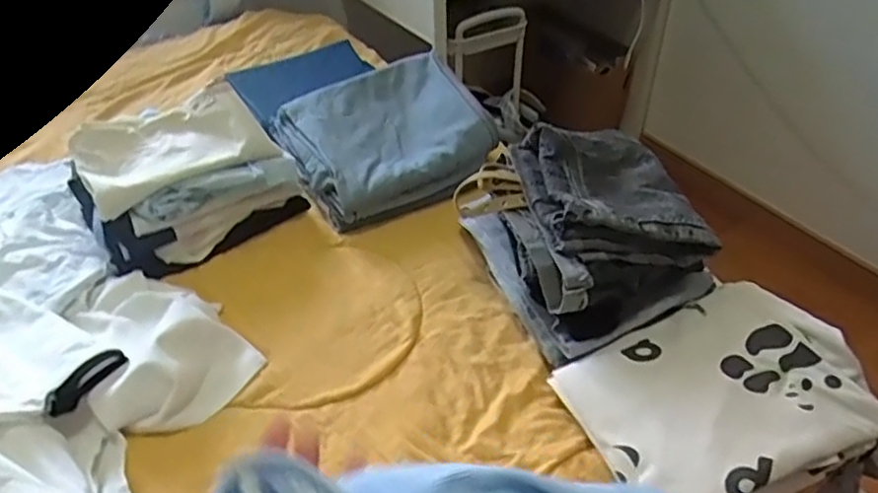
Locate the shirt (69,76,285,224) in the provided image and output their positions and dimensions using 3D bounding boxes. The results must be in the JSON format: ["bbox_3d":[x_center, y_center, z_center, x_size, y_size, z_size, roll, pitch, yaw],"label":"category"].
[{"bbox_3d":[-0.367,-0.147,0.904,0.241,0.069,0.157,-27,46,-28],"label":"shirt"}]

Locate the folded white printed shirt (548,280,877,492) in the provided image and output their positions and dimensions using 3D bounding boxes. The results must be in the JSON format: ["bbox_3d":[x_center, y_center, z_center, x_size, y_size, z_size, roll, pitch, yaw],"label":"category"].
[{"bbox_3d":[0.276,0.143,0.664,0.264,0.035,0.206,-25,44,-6],"label":"folded white printed shirt"}]

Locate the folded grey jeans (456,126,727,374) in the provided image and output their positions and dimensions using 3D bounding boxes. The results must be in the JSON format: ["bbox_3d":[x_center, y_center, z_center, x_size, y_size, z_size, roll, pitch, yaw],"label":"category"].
[{"bbox_3d":[0.172,-0.017,0.806,0.205,0.181,0.260,-15,41,-16],"label":"folded grey jeans"}]

